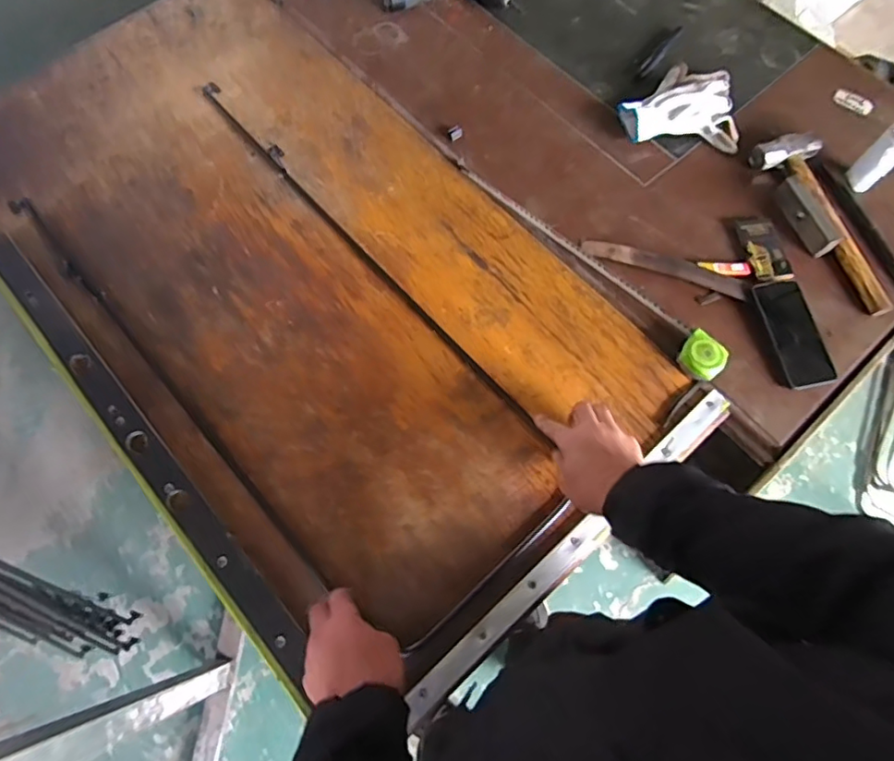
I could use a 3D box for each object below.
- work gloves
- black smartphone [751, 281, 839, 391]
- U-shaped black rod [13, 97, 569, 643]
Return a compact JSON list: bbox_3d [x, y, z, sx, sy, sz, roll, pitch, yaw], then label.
[{"bbox_3d":[0.380,-0.453,0.922,0.187,0.042,0.146,4,69,2],"label":"work gloves"},{"bbox_3d":[0.489,-0.068,0.783,0.078,0.012,0.158,-10,70,-4],"label":"black smartphone"},{"bbox_3d":[-0.235,-0.072,0.799,0.364,0.024,0.893,-40,74,-13],"label":"U-shaped black rod"}]

